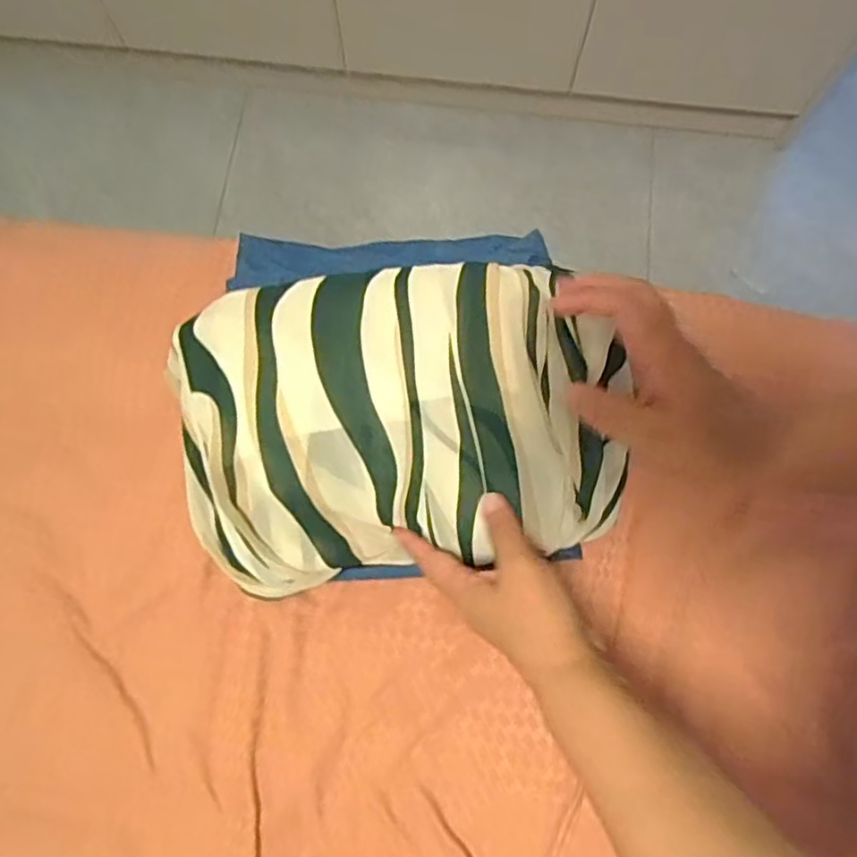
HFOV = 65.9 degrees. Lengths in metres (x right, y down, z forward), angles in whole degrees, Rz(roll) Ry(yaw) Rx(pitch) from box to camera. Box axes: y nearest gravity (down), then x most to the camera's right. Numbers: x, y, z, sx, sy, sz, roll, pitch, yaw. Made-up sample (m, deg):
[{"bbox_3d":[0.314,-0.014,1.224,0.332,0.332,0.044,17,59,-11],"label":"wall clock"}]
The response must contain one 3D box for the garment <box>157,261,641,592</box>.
[{"bbox_3d":[-0.023,-0.006,0.480,0.324,0.095,0.208,-7,75,-1],"label":"garment"}]

